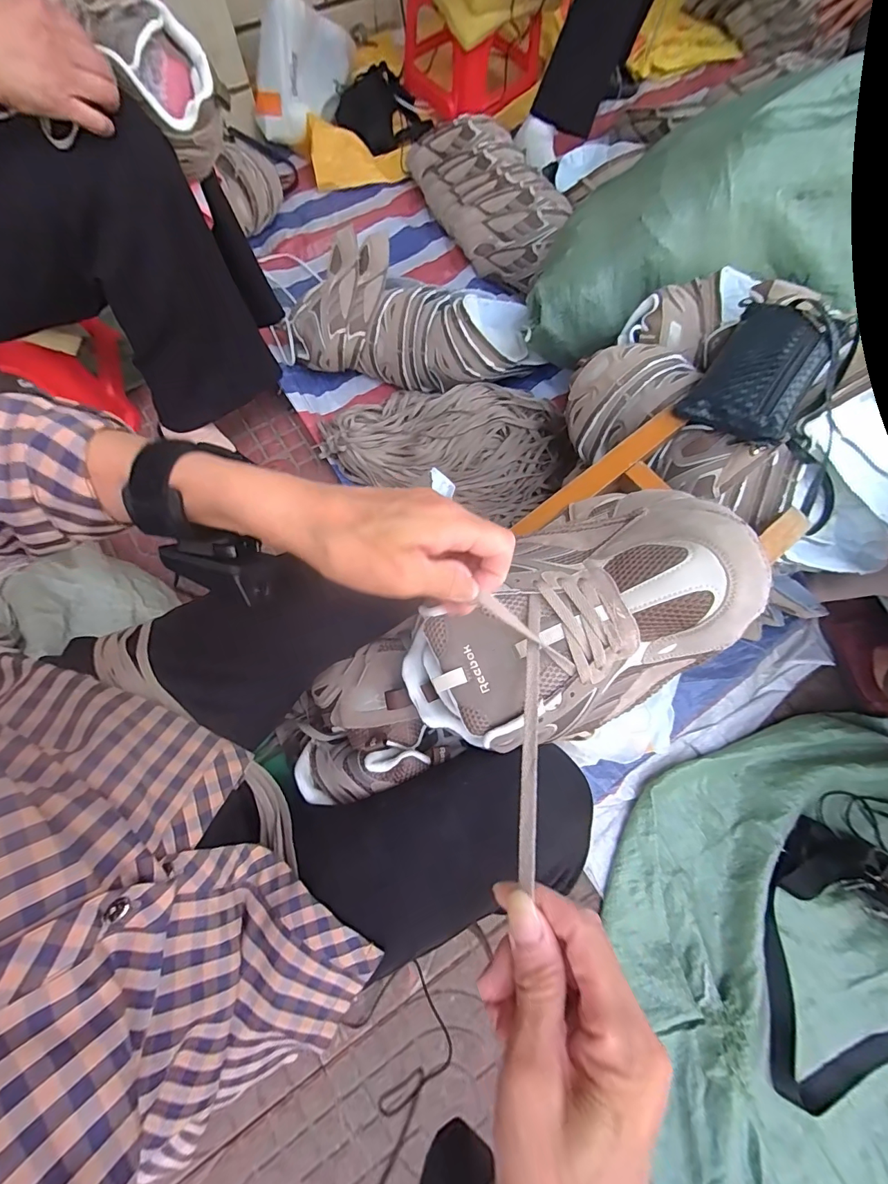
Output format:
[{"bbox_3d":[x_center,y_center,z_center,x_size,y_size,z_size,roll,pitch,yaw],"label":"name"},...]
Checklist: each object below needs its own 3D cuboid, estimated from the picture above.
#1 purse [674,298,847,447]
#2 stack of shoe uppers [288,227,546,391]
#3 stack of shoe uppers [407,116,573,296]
[{"bbox_3d":[0.406,-0.287,0.563,0.117,0.054,0.229,35,74,10],"label":"purse"},{"bbox_3d":[-0.056,-0.524,0.877,0.483,0.160,0.223,4,72,0],"label":"stack of shoe uppers"},{"bbox_3d":[0.098,-0.911,1.023,0.189,0.122,0.542,-22,74,-8],"label":"stack of shoe uppers"}]

